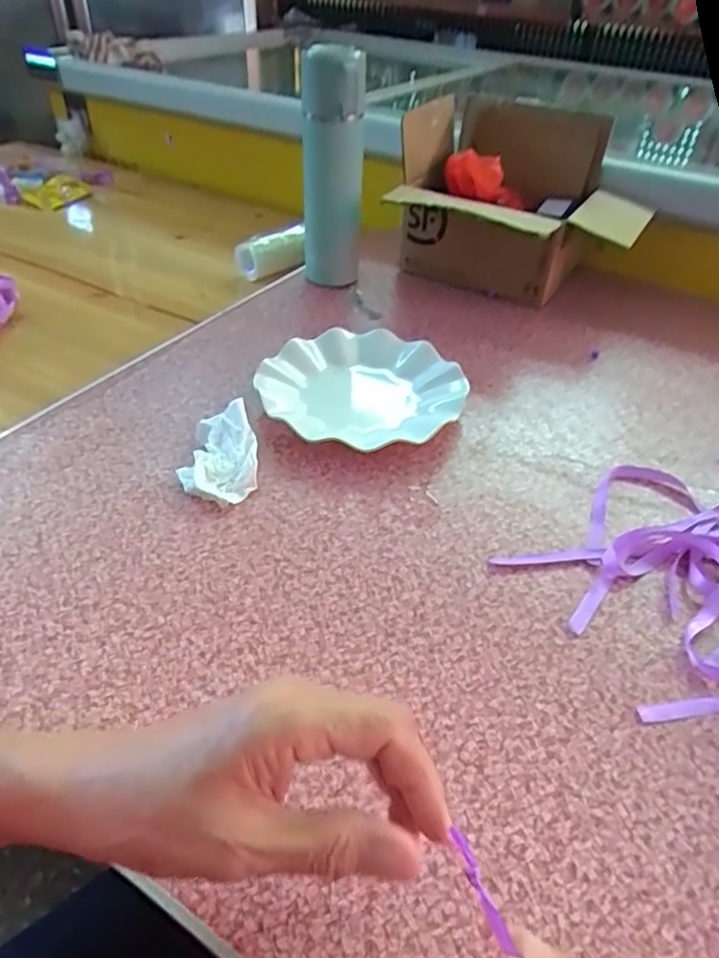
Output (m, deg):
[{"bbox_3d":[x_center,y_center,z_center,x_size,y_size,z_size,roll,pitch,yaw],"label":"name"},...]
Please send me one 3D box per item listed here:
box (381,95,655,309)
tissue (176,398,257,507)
[{"bbox_3d":[0.181,-0.314,0.711,0.256,0.177,0.204,20,45,18],"label":"box"},{"bbox_3d":[-0.113,-0.021,0.488,0.058,0.029,0.092,-2,43,-6],"label":"tissue"}]

